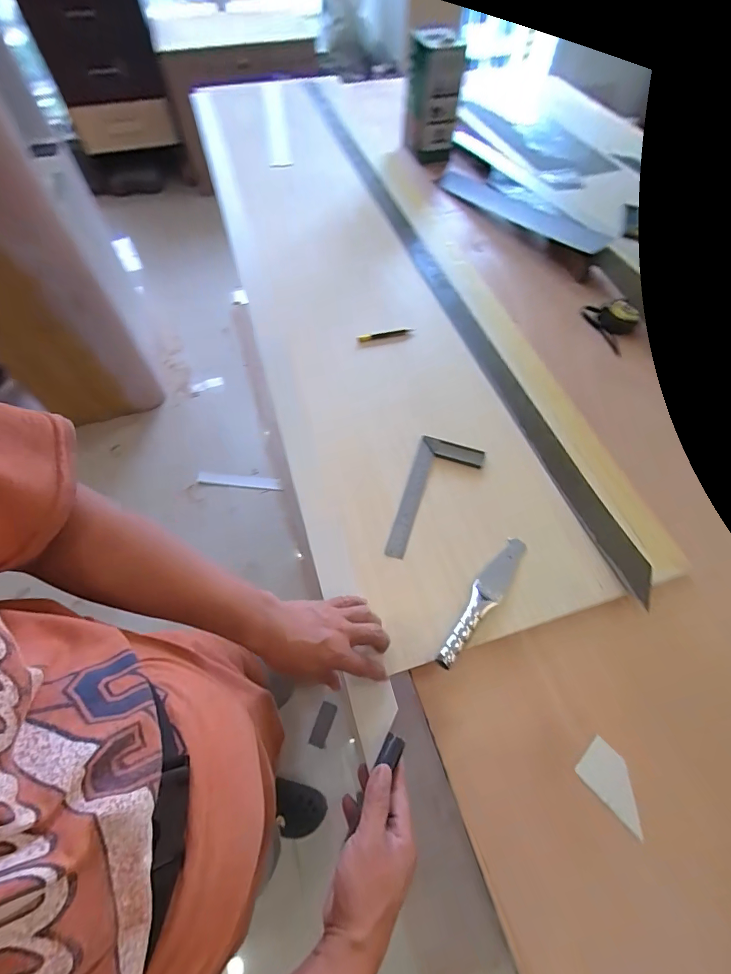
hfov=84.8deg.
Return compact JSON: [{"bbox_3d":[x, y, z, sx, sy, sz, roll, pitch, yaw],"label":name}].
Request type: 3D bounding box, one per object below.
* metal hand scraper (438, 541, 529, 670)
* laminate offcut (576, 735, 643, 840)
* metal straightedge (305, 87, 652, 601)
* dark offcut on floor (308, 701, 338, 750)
[{"bbox_3d":[0.149,0.138,0.502,0.036,0.015,0.200,37,66,18],"label":"metal hand scraper"},{"bbox_3d":[0.272,0.321,0.432,0.047,0.007,0.076,-39,71,-16],"label":"laminate offcut"},{"bbox_3d":[0.102,-0.568,0.912,0.055,0.006,1.668,-13,61,-11],"label":"metal straightedge"},{"bbox_3d":[-0.118,0.664,1.116,0.048,0.009,0.110,14,61,7],"label":"dark offcut on floor"}]

